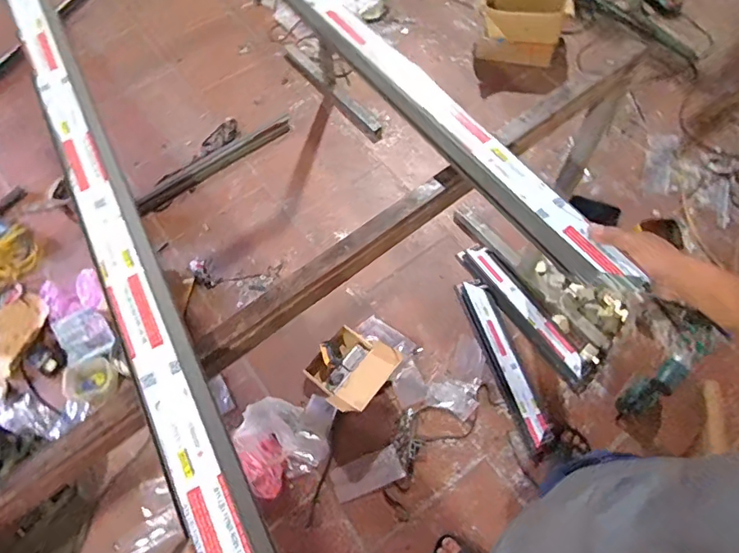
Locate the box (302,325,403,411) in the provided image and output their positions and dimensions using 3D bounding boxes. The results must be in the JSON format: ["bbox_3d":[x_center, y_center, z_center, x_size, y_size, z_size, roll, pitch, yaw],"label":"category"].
[{"bbox_3d":[-0.056,0.273,1.455,0.221,0.120,0.221,34,68,19],"label":"box"}]

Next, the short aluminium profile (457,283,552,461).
[{"bbox_3d":[0.393,0.252,1.461,0.100,0.044,0.532,-14,61,-5],"label":"short aluminium profile"}]

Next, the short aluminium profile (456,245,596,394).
[{"bbox_3d":[0.480,0.103,1.548,0.109,0.054,0.544,-30,64,-13],"label":"short aluminium profile"}]

